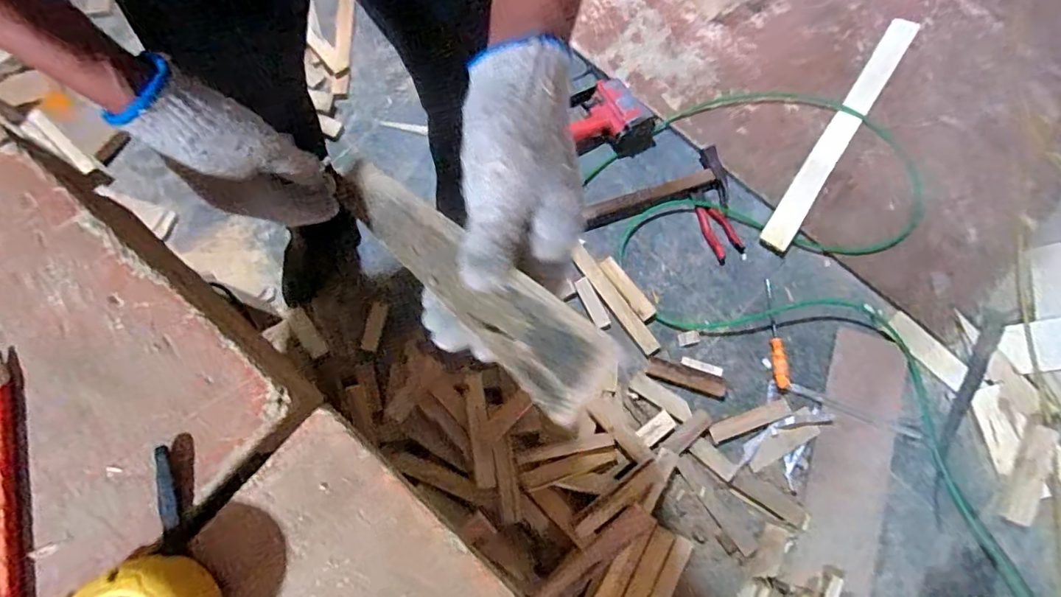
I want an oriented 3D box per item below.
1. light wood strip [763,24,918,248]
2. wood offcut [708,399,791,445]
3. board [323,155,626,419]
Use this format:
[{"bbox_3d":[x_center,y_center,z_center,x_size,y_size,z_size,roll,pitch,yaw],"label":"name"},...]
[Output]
[{"bbox_3d":[0.728,-0.398,1.216,0.060,0.018,0.680,34,78,8],"label":"light wood strip"},{"bbox_3d":[0.444,0.248,1.058,0.170,0.011,0.037,-20,77,-6],"label":"wood offcut"},{"bbox_3d":[-0.066,-0.032,0.334,0.329,0.013,0.044,38,101,47],"label":"board"}]

